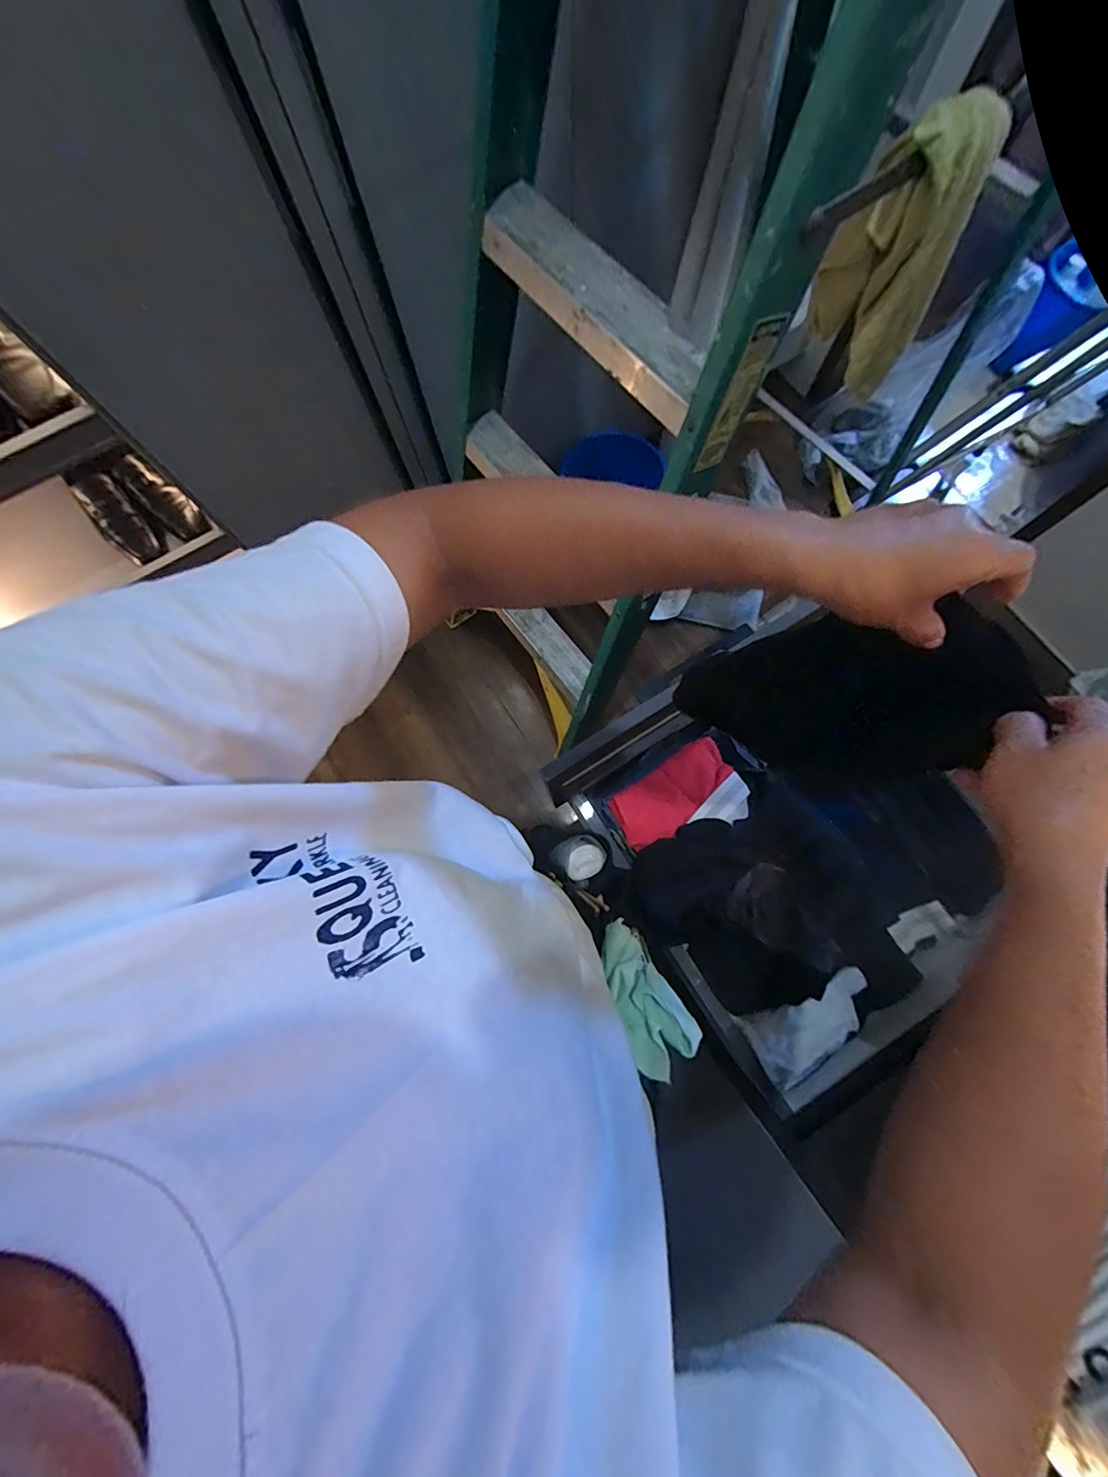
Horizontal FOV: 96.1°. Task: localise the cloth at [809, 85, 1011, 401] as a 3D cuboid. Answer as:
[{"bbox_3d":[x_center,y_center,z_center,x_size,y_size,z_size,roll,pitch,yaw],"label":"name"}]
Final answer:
[{"bbox_3d":[0.342,-0.477,0.507,0.117,0.233,0.073,28,79,8],"label":"cloth"}]

